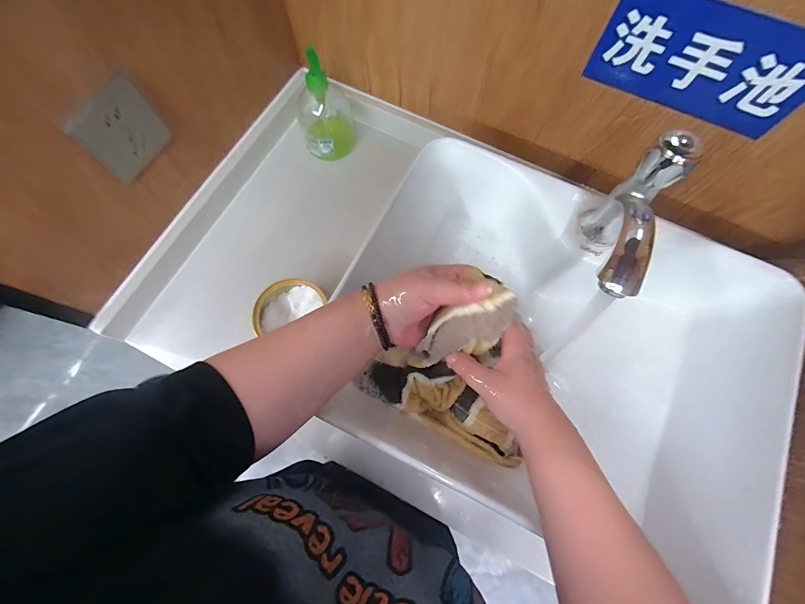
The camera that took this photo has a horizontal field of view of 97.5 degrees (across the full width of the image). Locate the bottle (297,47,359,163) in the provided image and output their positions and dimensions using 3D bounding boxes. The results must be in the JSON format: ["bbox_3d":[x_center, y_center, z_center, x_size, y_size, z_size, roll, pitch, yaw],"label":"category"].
[{"bbox_3d":[-0.121,-0.304,0.546,0.086,0.151,0.080,-16,74,-7],"label":"bottle"}]

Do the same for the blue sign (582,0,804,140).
[{"bbox_3d":[0.298,-0.238,0.352,0.196,0.097,0.006,27,74,7],"label":"blue sign"}]

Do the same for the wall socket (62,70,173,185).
[{"bbox_3d":[-0.307,-0.187,0.393,0.010,0.086,0.083,29,74,7],"label":"wall socket"}]

